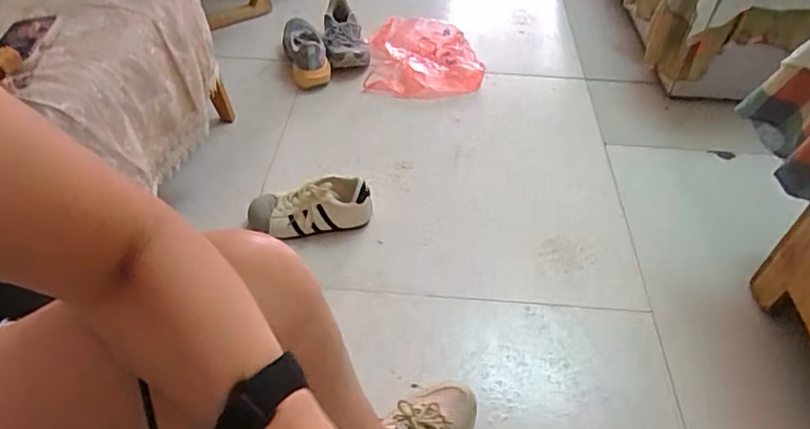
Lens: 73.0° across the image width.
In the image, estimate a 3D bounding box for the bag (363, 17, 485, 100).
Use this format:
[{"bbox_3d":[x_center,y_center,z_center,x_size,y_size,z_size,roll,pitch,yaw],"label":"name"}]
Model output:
[{"bbox_3d":[0.053,-0.446,1.542,0.317,0.068,0.309,1,46,-1],"label":"bag"}]

